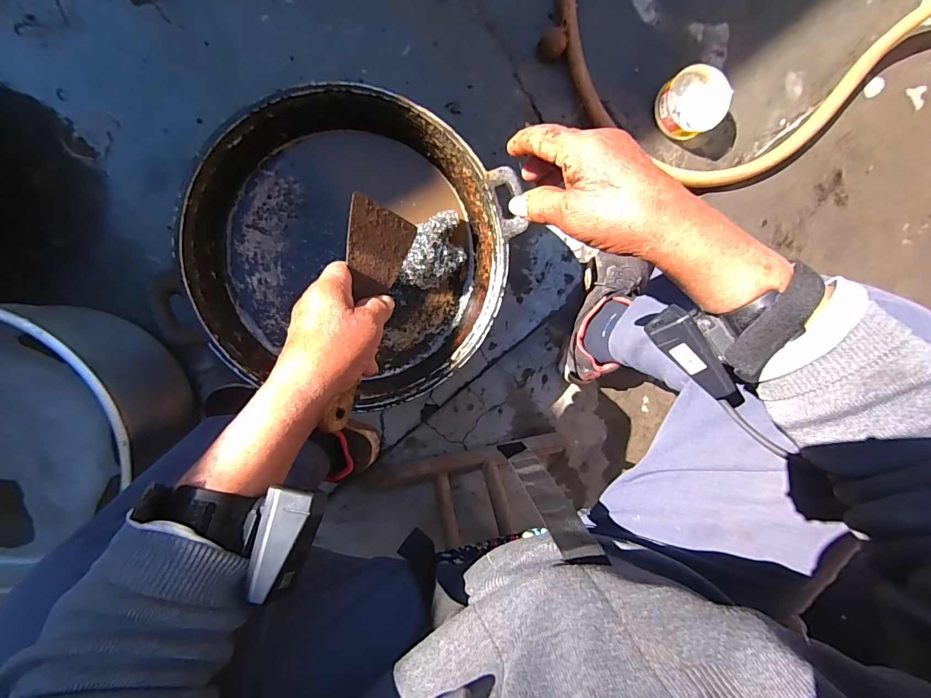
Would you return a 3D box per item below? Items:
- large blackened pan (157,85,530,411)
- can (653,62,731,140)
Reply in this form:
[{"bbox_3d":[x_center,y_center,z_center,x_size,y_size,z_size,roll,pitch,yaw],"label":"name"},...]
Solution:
[{"bbox_3d":[-0.137,-0.127,0.553,0.368,0.097,0.351,23,92,-9],"label":"large blackened pan"},{"bbox_3d":[0.383,-0.417,0.723,0.118,0.048,0.104,-33,104,-4],"label":"can"}]

